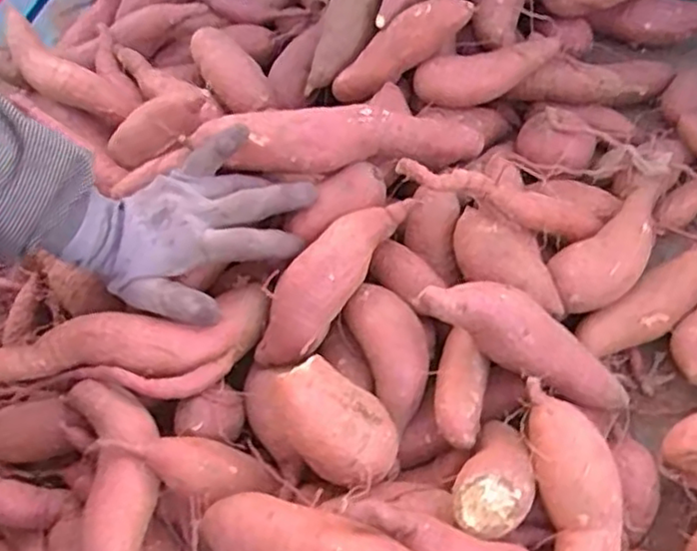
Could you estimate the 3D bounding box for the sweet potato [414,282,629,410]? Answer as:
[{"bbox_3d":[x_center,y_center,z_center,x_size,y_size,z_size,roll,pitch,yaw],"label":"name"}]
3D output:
[{"bbox_3d":[0.115,0.043,0.433,0.158,0.044,0.049,30,63,-15],"label":"sweet potato"}]

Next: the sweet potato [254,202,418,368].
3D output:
[{"bbox_3d":[-0.017,0.000,0.459,0.047,0.042,0.150,38,90,22],"label":"sweet potato"}]

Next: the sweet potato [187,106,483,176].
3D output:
[{"bbox_3d":[-0.004,-0.106,0.498,0.217,0.044,0.054,-3,60,-12],"label":"sweet potato"}]

